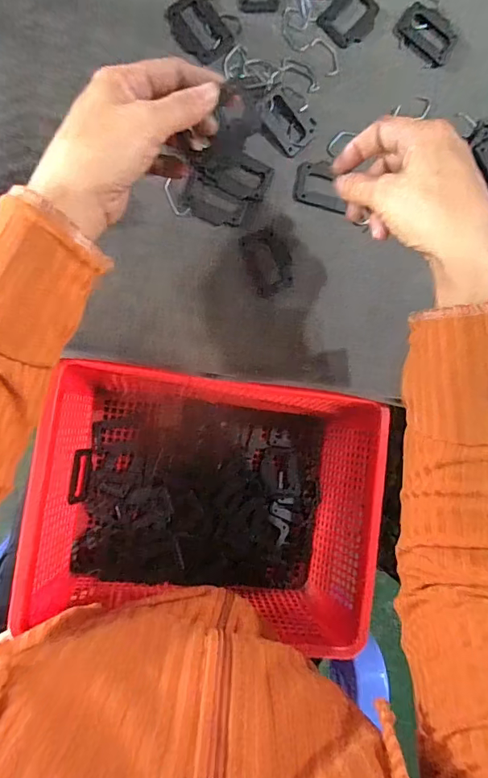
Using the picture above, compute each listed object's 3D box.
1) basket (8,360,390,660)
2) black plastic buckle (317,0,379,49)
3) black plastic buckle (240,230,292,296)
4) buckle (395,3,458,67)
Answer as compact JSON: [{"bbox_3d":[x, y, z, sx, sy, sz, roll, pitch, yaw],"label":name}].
[{"bbox_3d":[-0.031,0.101,0.434,0.291,0.106,0.212,10,87,-9],"label":"basket"},{"bbox_3d":[0.091,-0.315,0.391,0.039,0.004,0.051,40,83,-6],"label":"black plastic buckle"},{"bbox_3d":[0.020,-0.105,0.381,0.036,0.004,0.051,-22,92,-9],"label":"black plastic buckle"},{"bbox_3d":[0.160,-0.310,0.402,0.053,0.004,0.042,31,84,-7],"label":"buckle"}]

